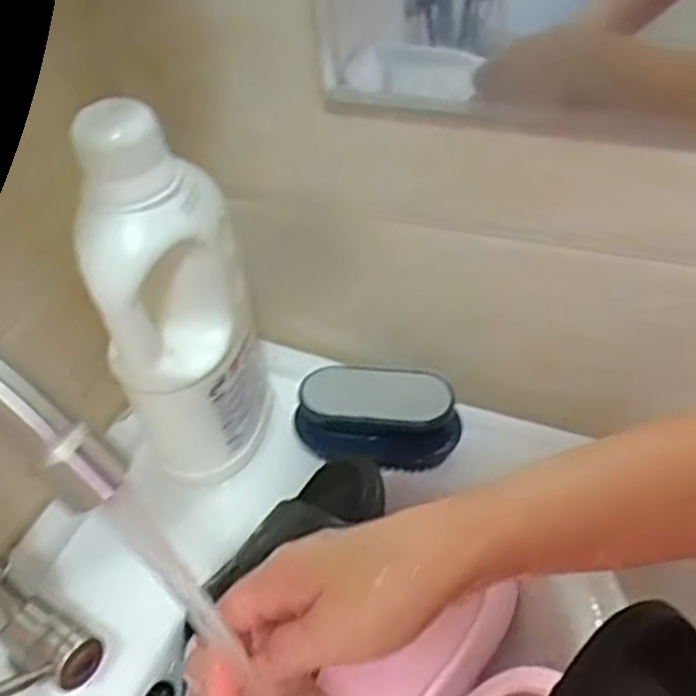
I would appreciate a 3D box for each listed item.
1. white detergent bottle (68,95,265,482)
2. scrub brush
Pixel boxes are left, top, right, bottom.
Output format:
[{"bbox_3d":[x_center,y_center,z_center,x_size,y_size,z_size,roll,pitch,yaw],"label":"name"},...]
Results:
[{"bbox_3d":[-0.097,-0.019,0.430,0.082,0.240,0.068,-13,47,-7],"label":"white detergent bottle"},{"bbox_3d":[0.019,0.046,0.500,0.109,0.047,0.051,-1,46,4],"label":"scrub brush"}]

